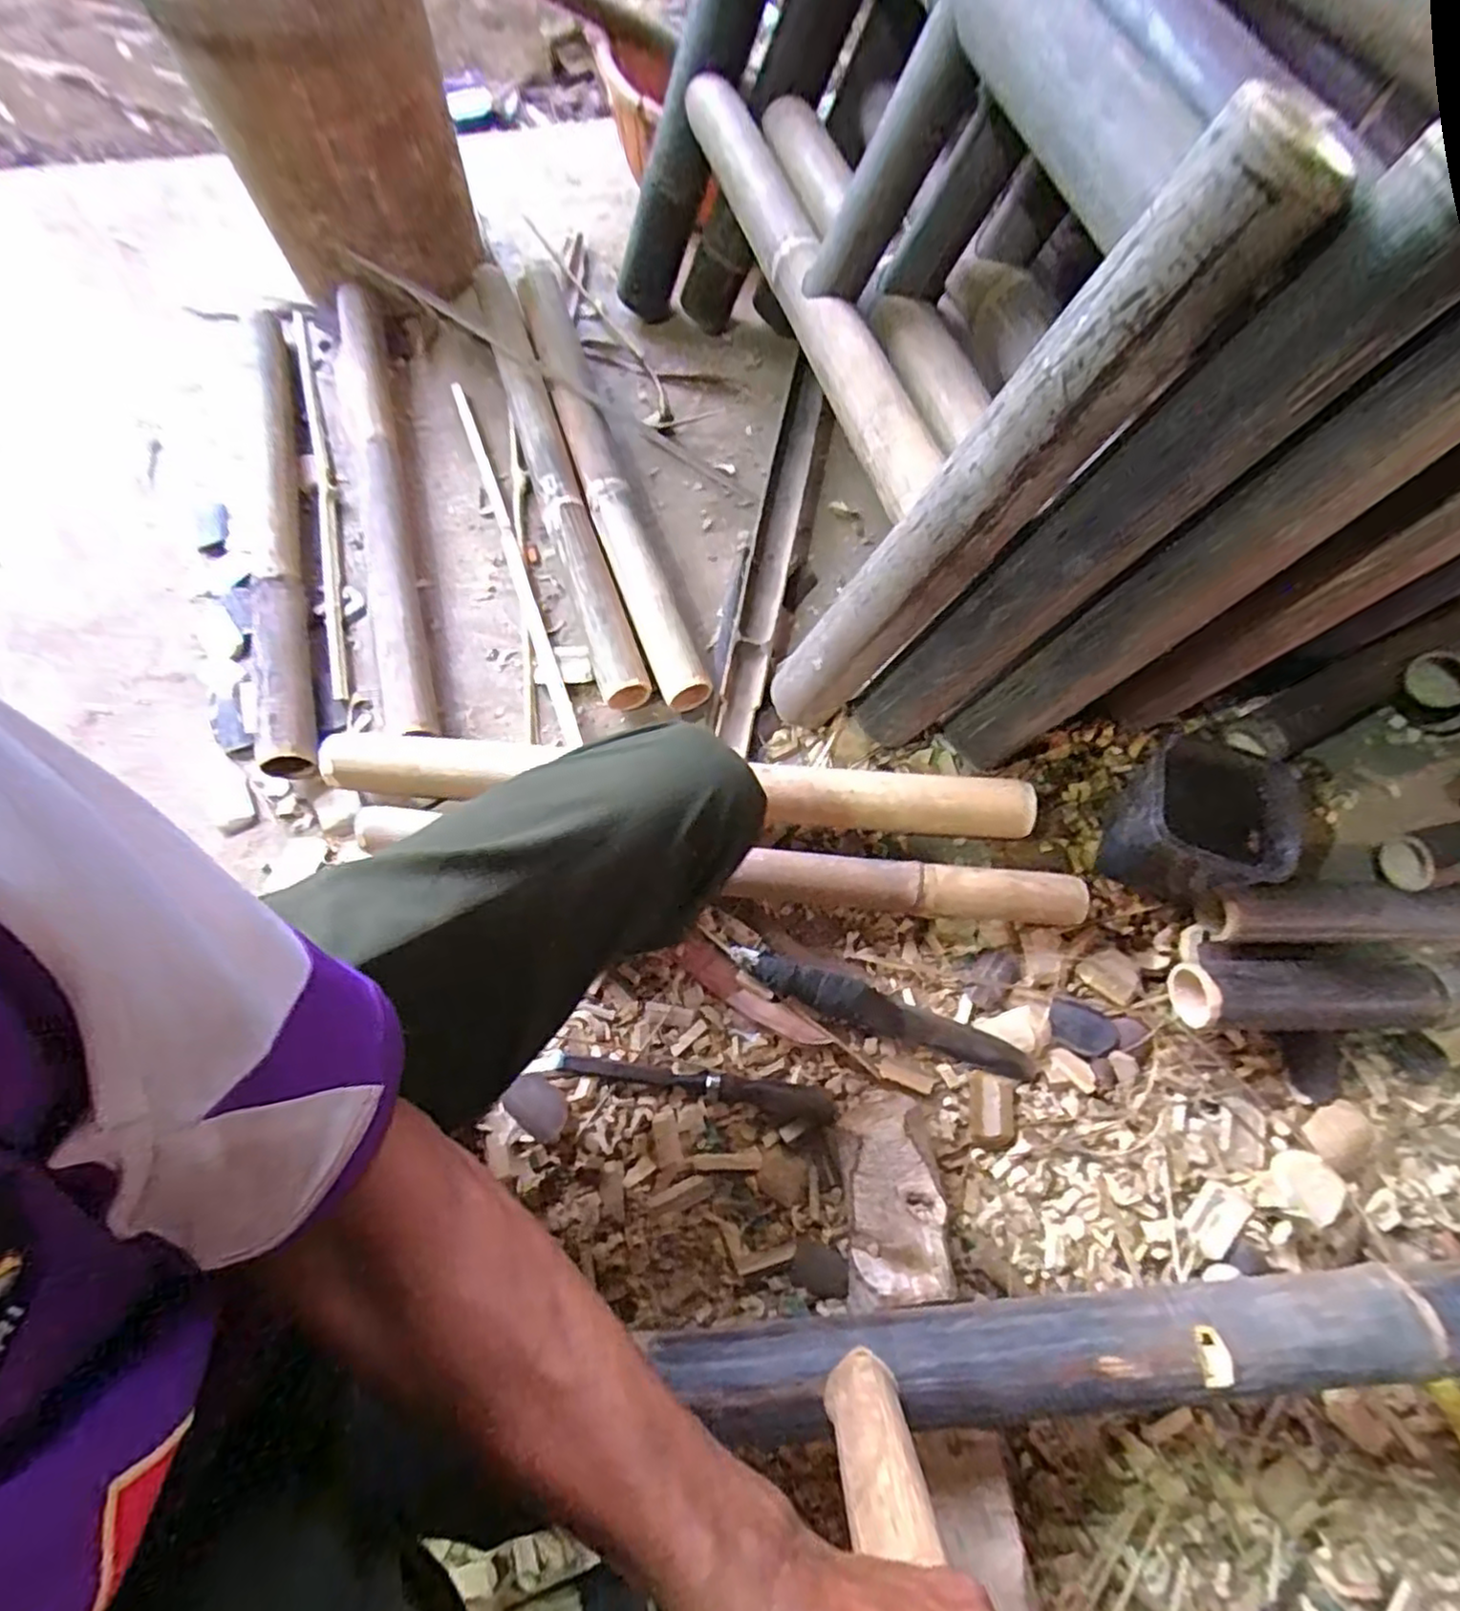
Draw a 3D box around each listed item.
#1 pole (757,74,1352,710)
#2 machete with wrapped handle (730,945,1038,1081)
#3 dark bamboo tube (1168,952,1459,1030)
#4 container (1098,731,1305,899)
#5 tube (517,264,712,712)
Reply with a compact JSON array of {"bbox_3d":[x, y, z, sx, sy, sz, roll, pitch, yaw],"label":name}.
[{"bbox_3d":[0.170,-0.212,0.534,0.065,0.500,0.067,-5,67,-30],"label":"pole"},{"bbox_3d":[0.135,0.187,0.631,0.277,0.022,0.038,21,71,7],"label":"machete with wrapped handle"},{"bbox_3d":[0.529,0.166,0.619,0.273,0.066,0.062,-3,72,-1],"label":"dark bamboo tube"},{"bbox_3d":[0.413,0.018,0.644,0.115,0.120,0.111,14,70,5],"label":"container"},{"bbox_3d":[-0.151,-0.395,0.835,0.063,0.065,0.656,-18,71,-7],"label":"tube"}]

